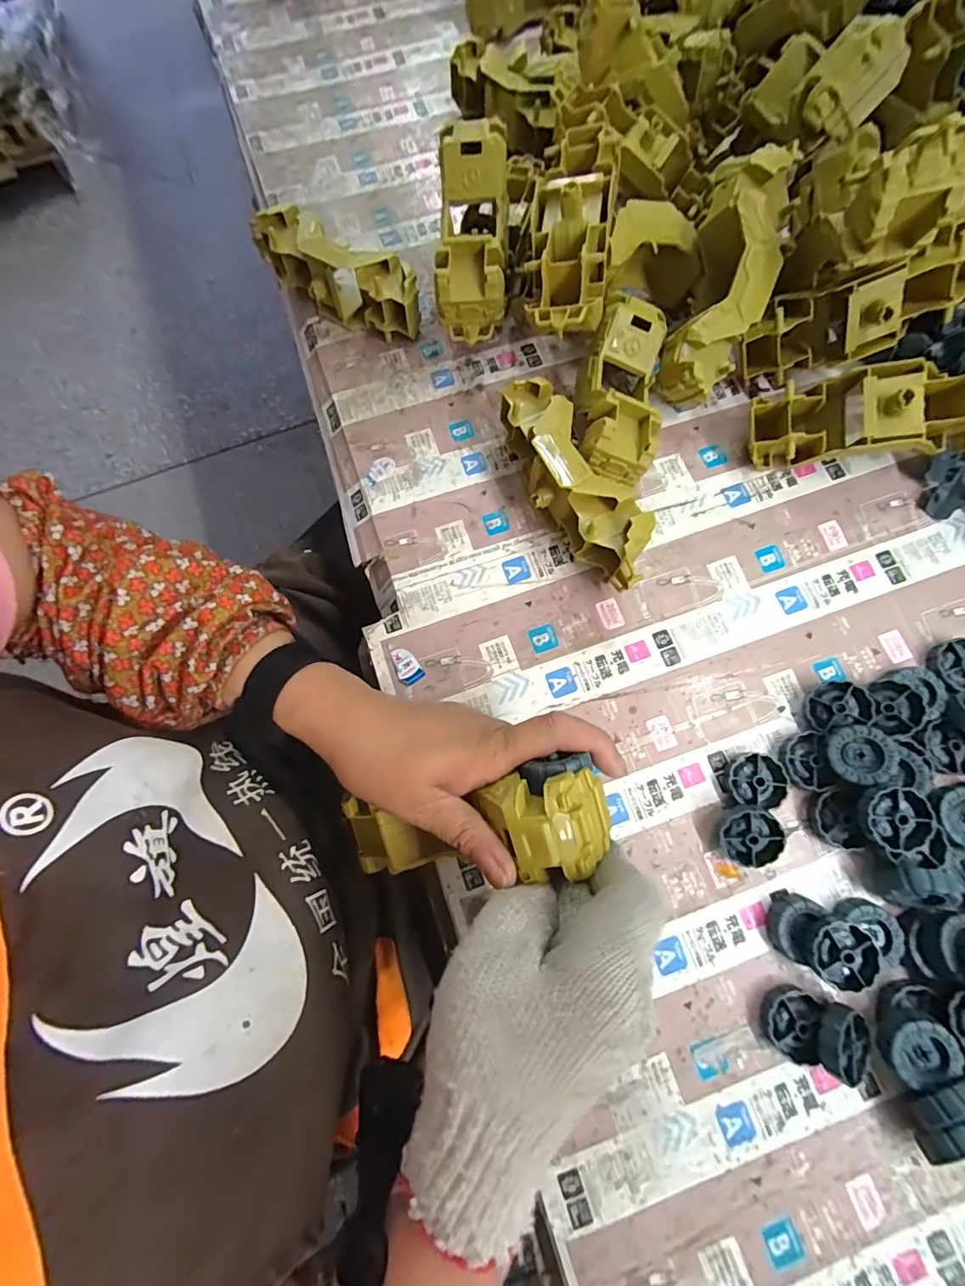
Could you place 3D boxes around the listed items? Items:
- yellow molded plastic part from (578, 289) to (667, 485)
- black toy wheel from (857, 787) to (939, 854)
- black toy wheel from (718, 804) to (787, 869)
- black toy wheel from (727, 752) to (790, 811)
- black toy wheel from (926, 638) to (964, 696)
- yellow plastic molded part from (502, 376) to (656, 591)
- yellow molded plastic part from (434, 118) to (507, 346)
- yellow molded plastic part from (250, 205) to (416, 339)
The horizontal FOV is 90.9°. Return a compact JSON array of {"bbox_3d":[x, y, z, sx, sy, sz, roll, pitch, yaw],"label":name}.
[{"bbox_3d":[0.106,-0.198,0.369,0.059,0.042,0.152,11,76,-8],"label":"yellow molded plastic part"},{"bbox_3d":[0.258,0.109,0.296,0.040,0.013,0.037,0,75,2],"label":"black toy wheel"},{"bbox_3d":[0.179,0.128,0.318,0.038,0.014,0.042,-16,91,13],"label":"black toy wheel"},{"bbox_3d":[0.191,0.096,0.331,0.038,0.012,0.036,0,75,2],"label":"black toy wheel"},{"bbox_3d":[0.344,0.018,0.344,0.045,0.012,0.038,-11,75,-1],"label":"black toy wheel"},{"bbox_3d":[0.067,-0.118,0.363,0.052,0.062,0.172,-32,76,-7],"label":"yellow plastic molded part"},{"bbox_3d":[-0.007,-0.330,0.378,0.058,0.038,0.163,-1,88,2],"label":"yellow molded plastic part"},{"bbox_3d":[-0.131,-0.332,0.431,0.174,0.058,0.052,31,78,10],"label":"yellow molded plastic part"}]

